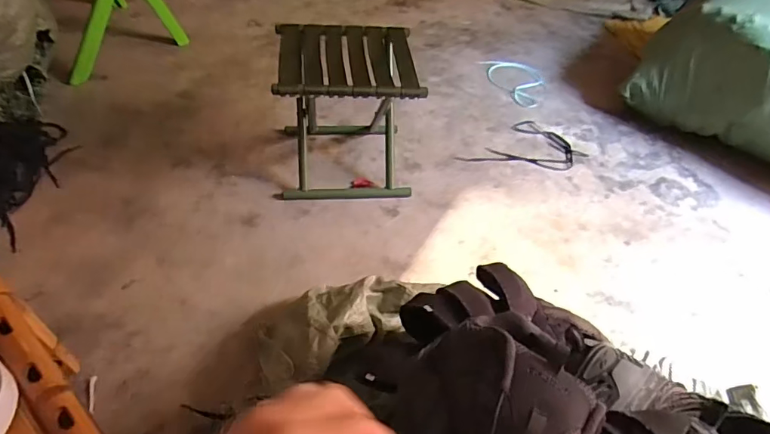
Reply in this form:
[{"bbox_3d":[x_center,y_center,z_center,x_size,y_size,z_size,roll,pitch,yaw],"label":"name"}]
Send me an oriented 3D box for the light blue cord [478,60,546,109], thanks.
[{"bbox_3d":[0.399,-0.436,1.558,0.215,0.024,0.212,18,49,11],"label":"light blue cord"}]

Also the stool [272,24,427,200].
[{"bbox_3d":[-0.093,-0.236,1.131,0.294,0.312,0.260,-3,48,-8],"label":"stool"}]

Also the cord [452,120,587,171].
[{"bbox_3d":[0.383,-0.168,1.326,0.298,0.014,0.211,-32,58,-29],"label":"cord"}]

